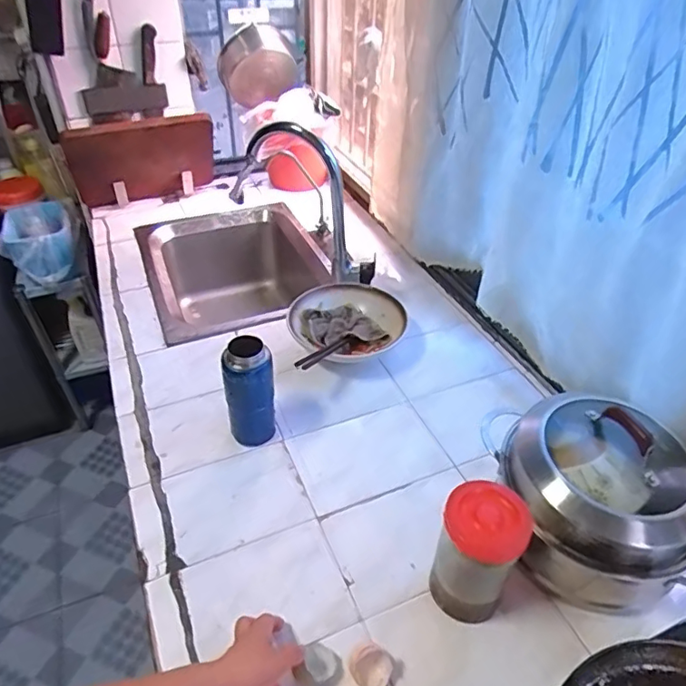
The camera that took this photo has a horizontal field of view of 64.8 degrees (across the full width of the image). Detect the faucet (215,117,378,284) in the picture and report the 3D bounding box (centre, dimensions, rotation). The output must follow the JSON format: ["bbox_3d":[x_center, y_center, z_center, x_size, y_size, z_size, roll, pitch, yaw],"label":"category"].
[{"bbox_3d":[-0.079,-0.261,1.021,0.315,0.286,0.097,15,42,14],"label":"faucet"}]

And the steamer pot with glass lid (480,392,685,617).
[{"bbox_3d":[0.320,0.175,0.657,0.209,0.189,0.226,-5,41,-8],"label":"steamer pot with glass lid"}]

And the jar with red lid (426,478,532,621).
[{"bbox_3d":[0.151,0.237,0.611,0.083,0.158,0.085,1,40,-1],"label":"jar with red lid"}]

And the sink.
[{"bbox_3d":[-0.224,-0.112,1.231,0.386,0.216,0.445,-15,43,-19],"label":"sink"}]

